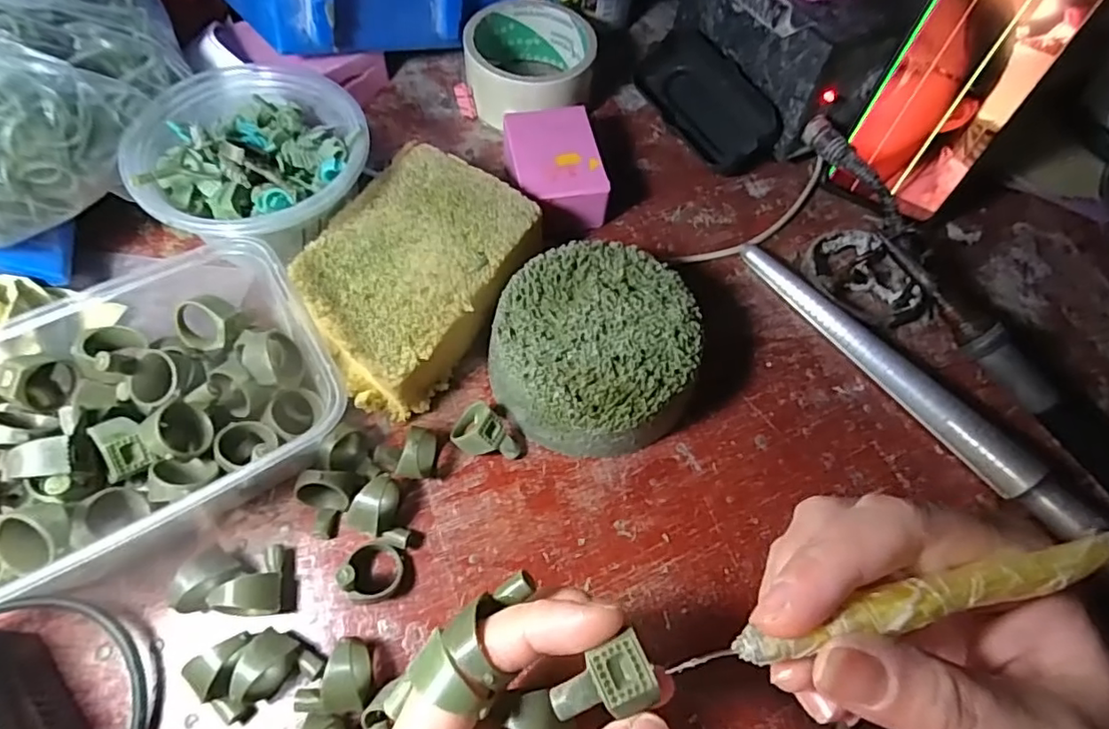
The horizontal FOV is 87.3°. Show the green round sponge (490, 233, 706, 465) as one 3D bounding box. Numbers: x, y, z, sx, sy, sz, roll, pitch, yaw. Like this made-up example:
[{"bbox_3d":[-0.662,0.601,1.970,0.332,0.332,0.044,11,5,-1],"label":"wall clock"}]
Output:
[{"bbox_3d":[0.020,-0.008,0.299,0.101,0.045,0.101,1,63,-3],"label":"green round sponge"}]

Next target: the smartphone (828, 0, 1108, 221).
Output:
[{"bbox_3d":[0.221,-0.157,0.318,0.072,0.152,0.008,30,47,13],"label":"smartphone"}]

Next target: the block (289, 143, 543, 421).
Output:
[{"bbox_3d":[-0.074,-0.044,0.311,0.095,0.044,0.135,29,65,11],"label":"block"}]

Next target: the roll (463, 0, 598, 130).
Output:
[{"bbox_3d":[-0.017,-0.201,0.395,0.084,0.043,0.088,1,63,-3],"label":"roll"}]

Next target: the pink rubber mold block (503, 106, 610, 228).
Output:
[{"bbox_3d":[-0.001,-0.119,0.361,0.054,0.035,0.081,-8,64,-8],"label":"pink rubber mold block"}]

